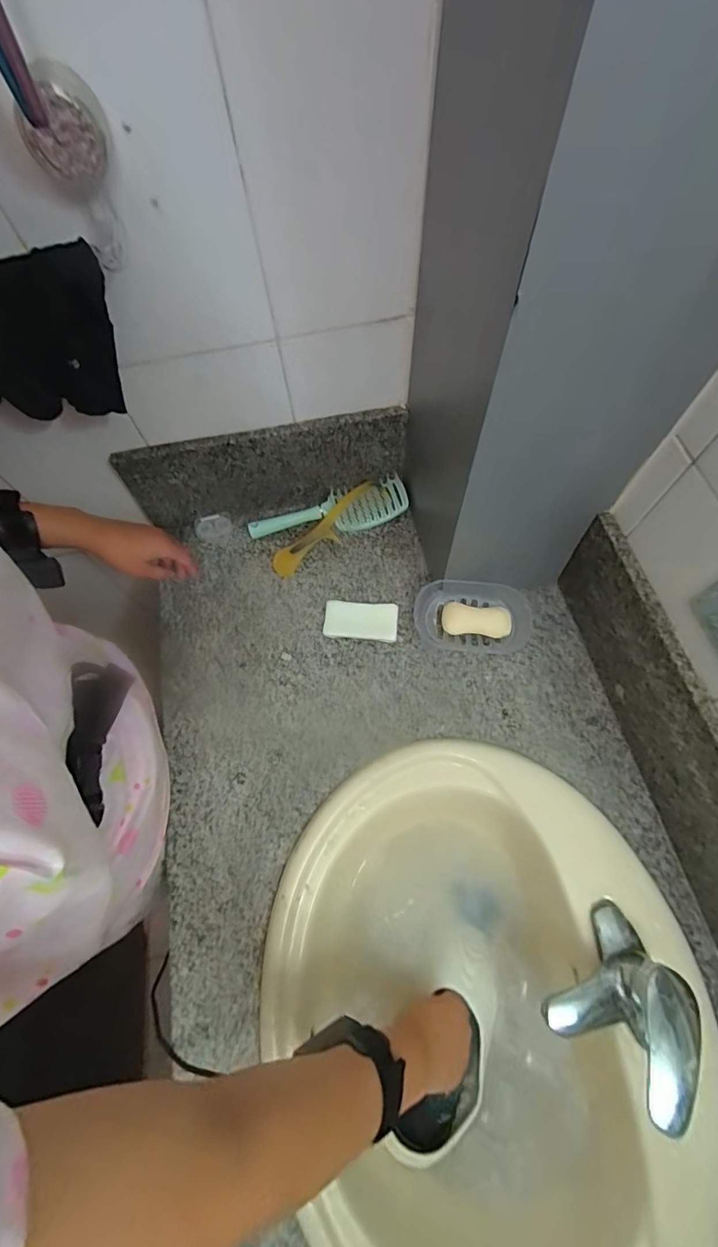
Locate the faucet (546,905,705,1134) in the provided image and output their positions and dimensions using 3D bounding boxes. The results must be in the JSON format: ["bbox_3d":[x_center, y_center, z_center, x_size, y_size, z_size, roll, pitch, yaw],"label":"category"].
[{"bbox_3d":[0.258,0.366,0.430,0.130,0.097,0.113,-41,71,-15],"label":"faucet"}]

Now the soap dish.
[{"bbox_3d":[0.156,-0.002,0.621,0.155,0.055,0.095,7,66,5],"label":"soap dish"}]

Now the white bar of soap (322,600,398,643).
[{"bbox_3d":[0.002,-0.003,0.641,0.103,0.024,0.056,5,66,4],"label":"white bar of soap"}]

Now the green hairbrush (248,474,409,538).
[{"bbox_3d":[-0.047,-0.175,0.710,0.253,0.043,0.069,-19,66,-6],"label":"green hairbrush"}]

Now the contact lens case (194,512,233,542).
[{"bbox_3d":[-0.235,-0.154,0.720,0.059,0.020,0.042,-23,67,-8],"label":"contact lens case"}]

